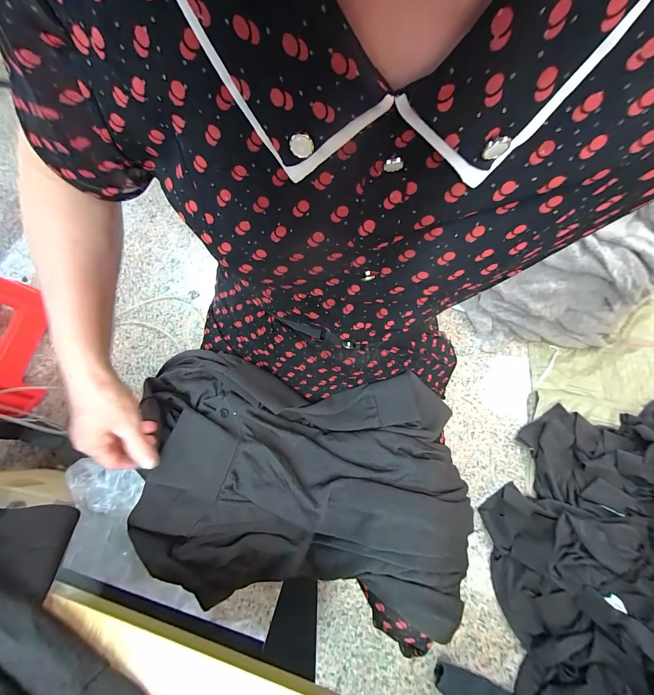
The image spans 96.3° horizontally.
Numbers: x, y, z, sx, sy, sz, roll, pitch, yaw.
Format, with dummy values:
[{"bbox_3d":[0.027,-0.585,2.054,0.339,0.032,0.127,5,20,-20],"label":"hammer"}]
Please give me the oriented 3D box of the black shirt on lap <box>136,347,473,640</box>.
[{"bbox_3d":[-0.032,0.165,0.368,0.407,0.095,0.269,5,71,1],"label":"black shirt on lap"}]

